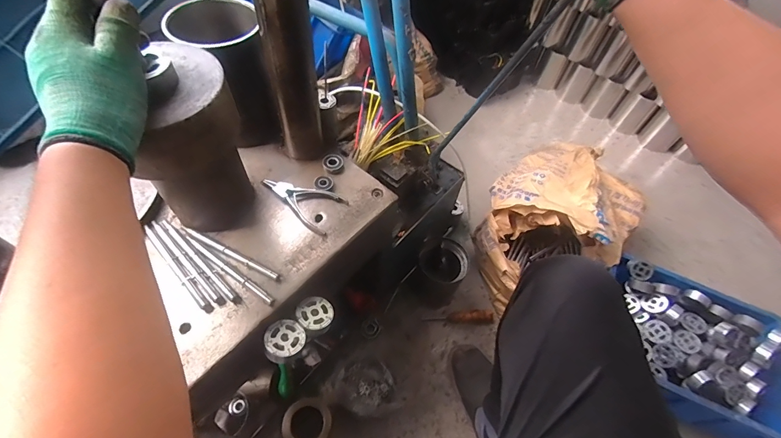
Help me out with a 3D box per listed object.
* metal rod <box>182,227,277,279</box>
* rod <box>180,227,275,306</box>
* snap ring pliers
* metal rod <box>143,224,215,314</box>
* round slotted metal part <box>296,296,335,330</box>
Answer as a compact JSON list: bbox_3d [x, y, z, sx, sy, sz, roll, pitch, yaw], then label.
[{"bbox_3d":[-0.223,0.047,0.502,0.160,0.010,0.011,25,57,12],"label":"metal rod"},{"bbox_3d":[-0.226,0.064,0.491,0.176,0.008,0.012,31,59,16],"label":"rod"},{"bbox_3d":[-0.130,-0.036,0.561,0.128,0.017,0.071,36,60,18],"label":"snap ring pliers"},{"bbox_3d":[-0.288,0.066,0.485,0.160,0.015,0.012,40,62,20],"label":"metal rod"},{"bbox_3d":[-0.109,0.137,0.519,0.051,0.015,0.051,10,45,-11],"label":"round slotted metal part"}]

